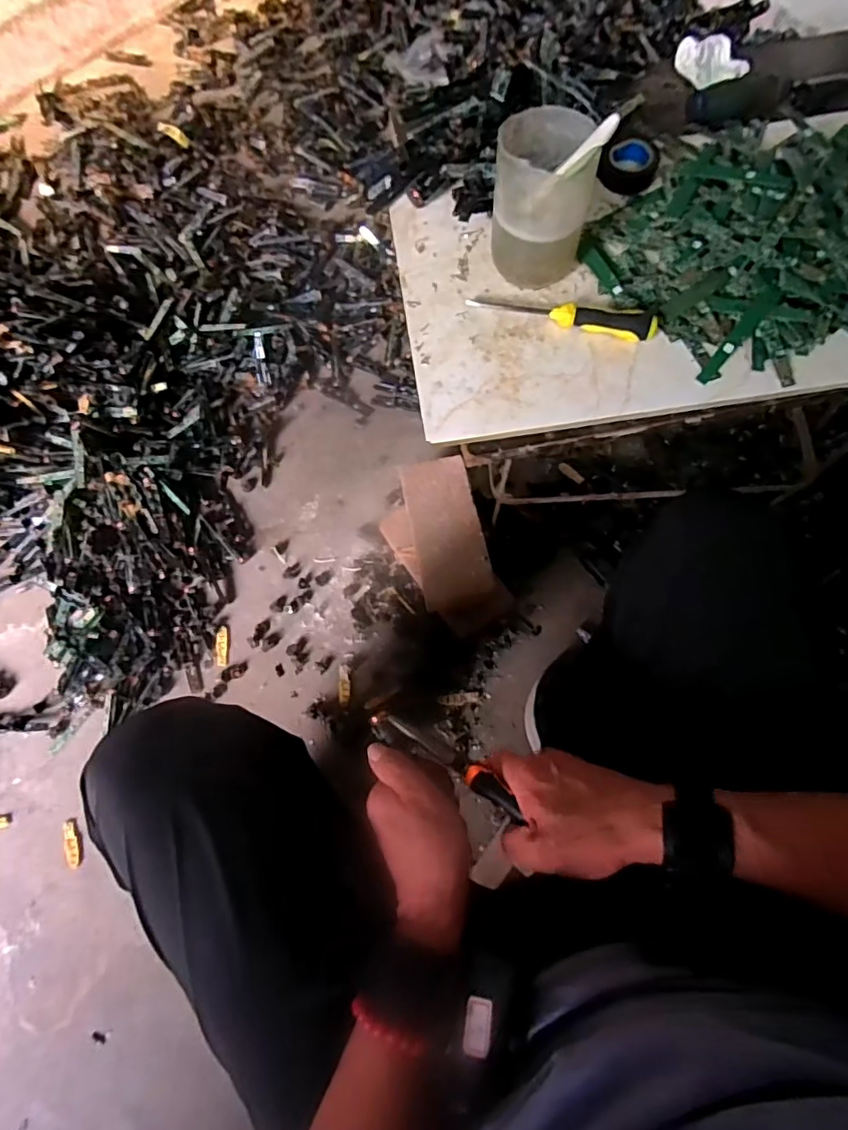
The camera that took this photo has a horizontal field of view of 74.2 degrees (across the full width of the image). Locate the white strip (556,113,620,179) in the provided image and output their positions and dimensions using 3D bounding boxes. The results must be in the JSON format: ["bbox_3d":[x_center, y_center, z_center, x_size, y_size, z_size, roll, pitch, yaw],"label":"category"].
[{"bbox_3d":[0.106,-0.269,0.364,0.007,0.065,0.010,-32,106,-9],"label":"white strip"}]

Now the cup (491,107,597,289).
[{"bbox_3d":[0.095,-0.294,0.459,0.079,0.108,0.076,0,71,1],"label":"cup"}]

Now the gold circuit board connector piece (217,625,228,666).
[{"bbox_3d":[-0.319,0.129,0.888,0.017,0.005,0.064,-7,75,-2],"label":"gold circuit board connector piece"}]

